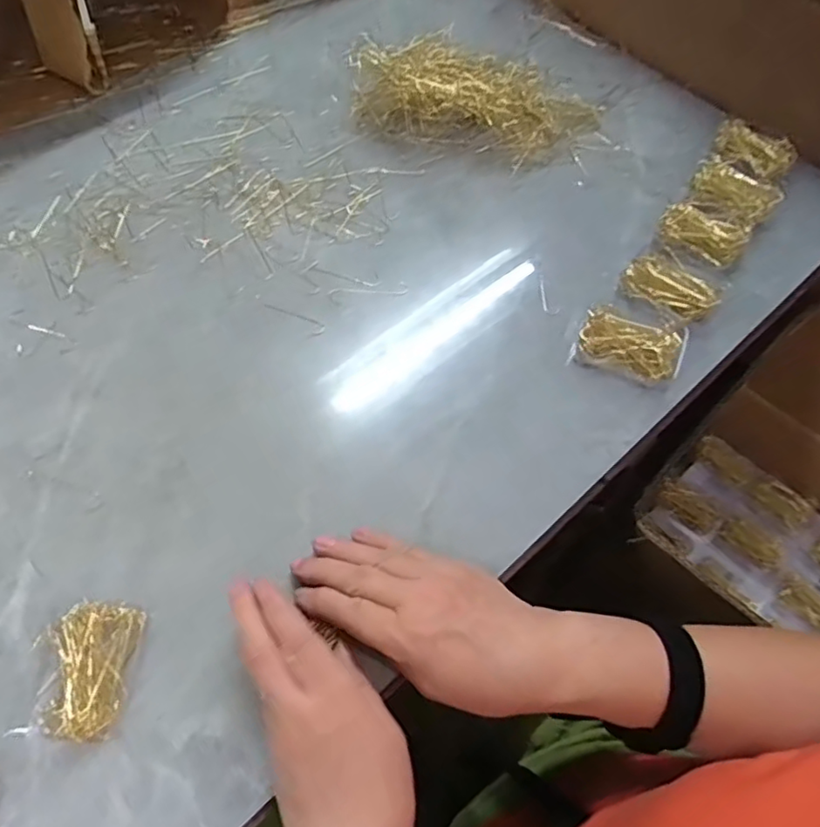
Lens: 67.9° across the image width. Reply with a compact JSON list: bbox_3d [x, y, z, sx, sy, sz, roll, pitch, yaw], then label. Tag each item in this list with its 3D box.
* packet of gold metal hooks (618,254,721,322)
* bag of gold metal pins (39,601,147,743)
[{"bbox_3d":[0.210,-0.102,0.495,0.044,0.012,0.072,-37,68,-21],"label":"packet of gold metal hooks"},{"bbox_3d":[-0.181,0.144,0.346,0.048,0.018,0.070,0,60,-3],"label":"bag of gold metal pins"}]

